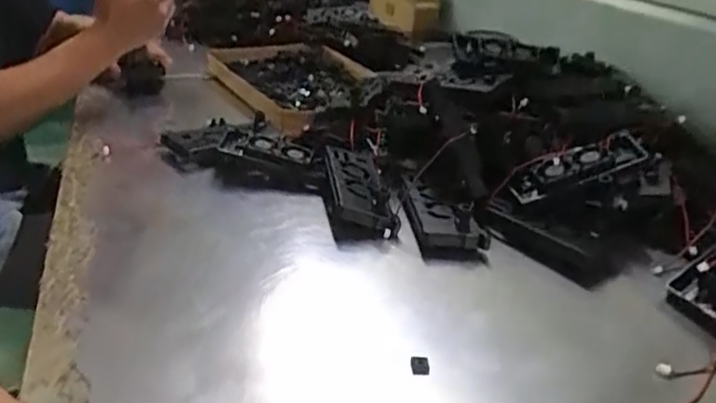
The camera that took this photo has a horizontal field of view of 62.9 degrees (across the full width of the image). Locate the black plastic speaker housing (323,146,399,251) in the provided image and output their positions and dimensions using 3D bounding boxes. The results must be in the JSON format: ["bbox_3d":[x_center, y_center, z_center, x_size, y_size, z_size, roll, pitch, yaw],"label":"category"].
[{"bbox_3d":[-0.004,-0.014,0.671,0.072,0.037,0.173,-2,28,-9],"label":"black plastic speaker housing"}]

